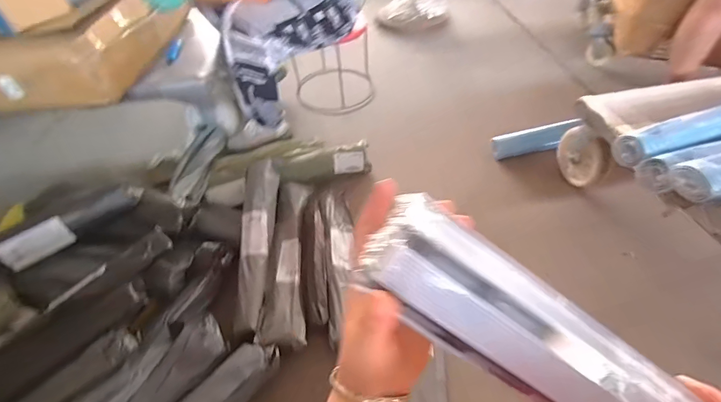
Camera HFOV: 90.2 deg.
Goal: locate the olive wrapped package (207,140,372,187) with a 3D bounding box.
[{"bbox_3d":[-0.116,-0.123,1.232,0.327,0.105,0.095,-17,48,-14],"label":"olive wrapped package"}]

